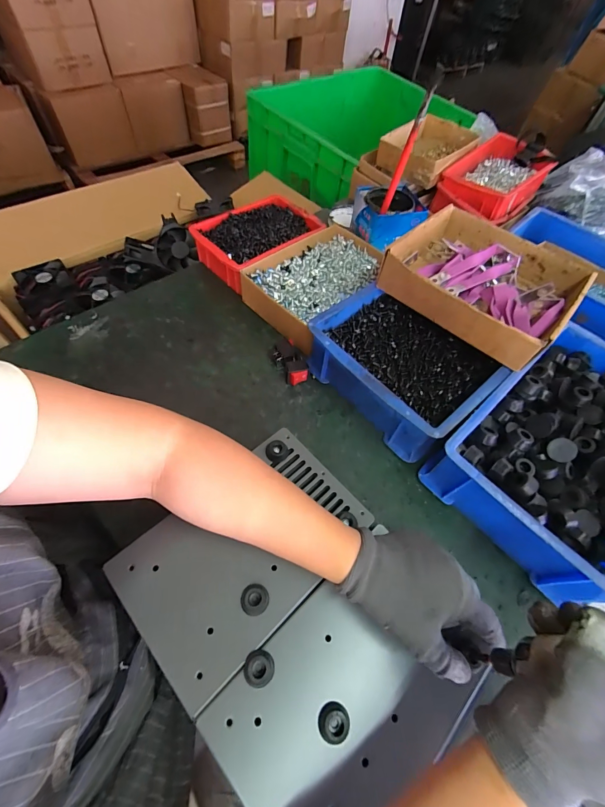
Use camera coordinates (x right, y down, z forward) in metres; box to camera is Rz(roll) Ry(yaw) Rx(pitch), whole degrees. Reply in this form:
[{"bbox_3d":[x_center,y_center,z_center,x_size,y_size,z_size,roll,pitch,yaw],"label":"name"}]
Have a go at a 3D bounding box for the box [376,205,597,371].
[{"bbox_3d":[0.235,-0.159,0.450,0.210,0.062,0.191,38,61,18],"label":"box"}]

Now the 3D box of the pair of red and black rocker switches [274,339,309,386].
[{"bbox_3d":[-0.018,-0.059,0.467,0.032,0.020,0.065,-21,61,-18],"label":"pair of red and black rocker switches"}]

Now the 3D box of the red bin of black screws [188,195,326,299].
[{"bbox_3d":[-0.076,-0.279,0.568,0.133,0.055,0.207,42,68,16],"label":"red bin of black screws"}]

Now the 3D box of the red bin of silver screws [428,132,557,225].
[{"bbox_3d":[0.360,-0.418,0.638,0.193,0.068,0.135,-36,67,-25],"label":"red bin of silver screws"}]

